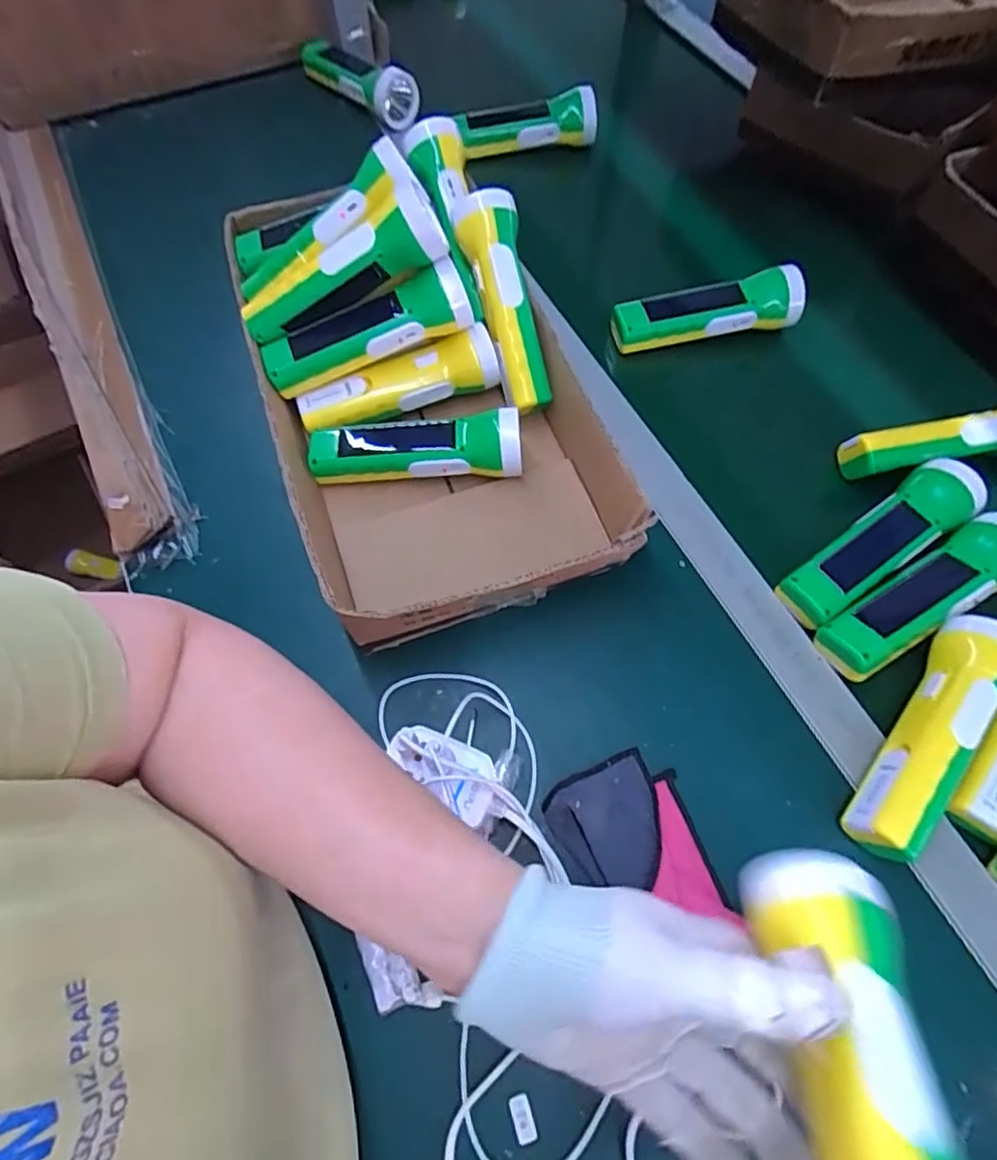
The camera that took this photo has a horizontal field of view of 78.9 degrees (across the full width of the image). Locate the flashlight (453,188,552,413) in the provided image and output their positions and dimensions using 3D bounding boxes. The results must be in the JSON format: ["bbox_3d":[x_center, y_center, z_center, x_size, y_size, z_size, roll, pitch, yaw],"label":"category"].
[{"bbox_3d":[0.008,-0.225,0.492,0.050,0.058,0.179,-15,91,-4],"label":"flashlight"}]

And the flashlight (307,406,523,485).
[{"bbox_3d":[-0.066,-0.105,0.483,0.167,0.042,0.047,-1,65,0],"label":"flashlight"}]

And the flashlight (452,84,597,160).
[{"bbox_3d":[0.032,-0.519,0.694,0.160,0.046,0.048,-15,66,-7],"label":"flashlight"}]

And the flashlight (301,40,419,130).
[{"bbox_3d":[-0.164,-0.589,0.709,0.161,0.052,0.051,37,73,18],"label":"flashlight"}]

